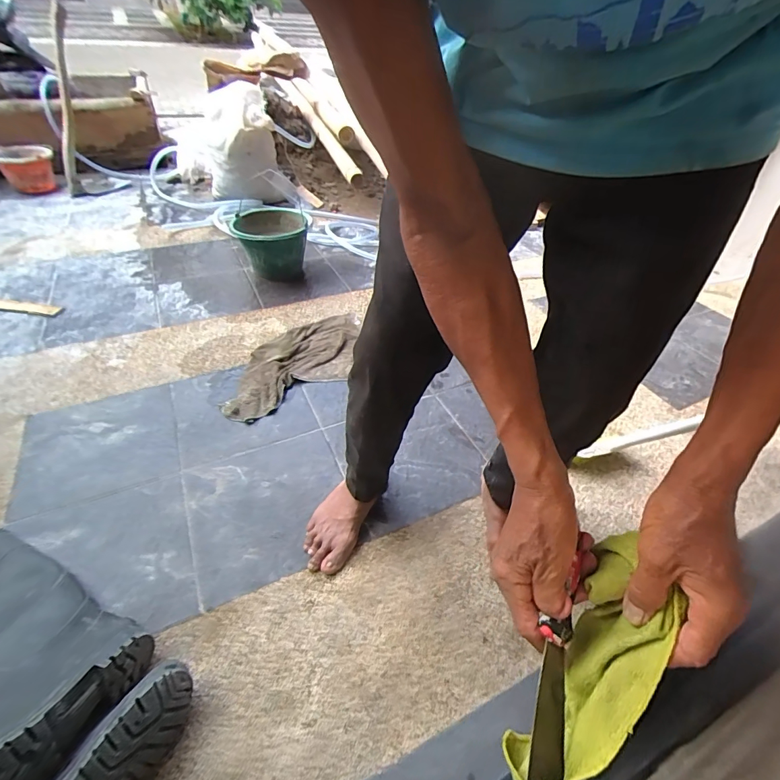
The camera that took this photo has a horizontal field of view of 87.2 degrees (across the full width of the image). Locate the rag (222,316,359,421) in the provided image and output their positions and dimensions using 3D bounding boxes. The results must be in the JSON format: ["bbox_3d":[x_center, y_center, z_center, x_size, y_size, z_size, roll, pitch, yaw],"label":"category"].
[{"bbox_3d":[-0.261,-0.088,1.112,0.201,0.032,0.497,22,45,19],"label":"rag"}]

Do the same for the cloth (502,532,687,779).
[{"bbox_3d":[0.166,0.219,0.330,0.068,0.057,0.197,25,77,22],"label":"cloth"}]

